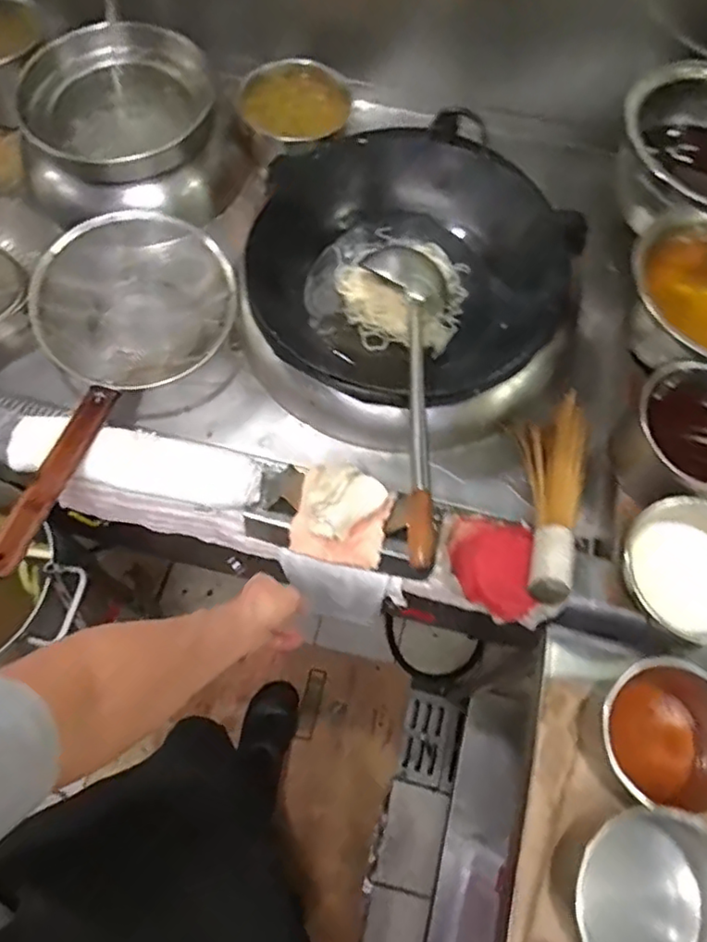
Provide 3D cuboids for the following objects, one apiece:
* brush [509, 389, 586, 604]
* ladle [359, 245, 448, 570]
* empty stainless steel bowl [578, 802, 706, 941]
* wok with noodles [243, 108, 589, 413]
[{"bbox_3d":[0.274,0.035,0.828,0.096,0.115,0.303,6,66,0],"label":"brush"},{"bbox_3d":[0.056,-0.107,0.784,0.117,0.103,0.483,8,66,1],"label":"ladle"},{"bbox_3d":[0.300,0.442,0.631,0.164,0.114,0.170,1,66,-2],"label":"empty stainless steel bowl"},{"bbox_3d":[0.083,-0.296,0.892,0.458,0.133,0.406,-33,72,-16],"label":"wok with noodles"}]

